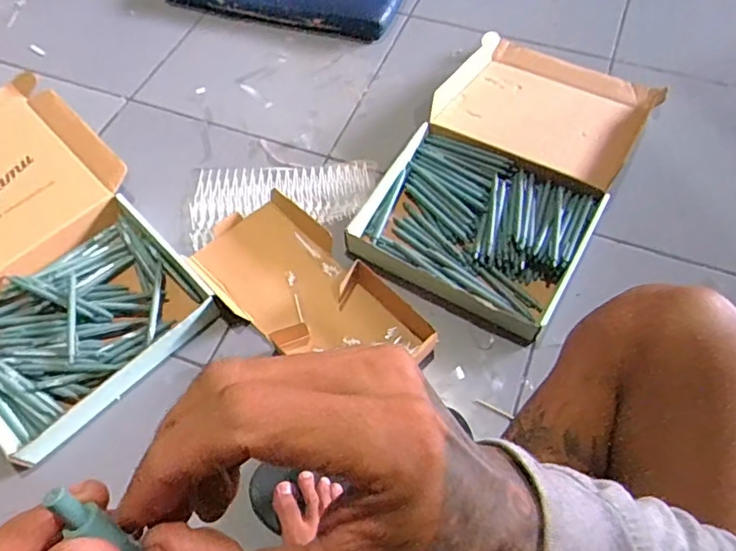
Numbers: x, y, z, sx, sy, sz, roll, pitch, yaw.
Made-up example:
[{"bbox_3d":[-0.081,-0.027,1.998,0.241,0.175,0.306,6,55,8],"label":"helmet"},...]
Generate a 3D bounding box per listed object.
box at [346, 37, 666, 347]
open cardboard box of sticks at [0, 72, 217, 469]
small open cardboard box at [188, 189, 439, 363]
[{"bbox_3d":[0.225,-0.180,0.893,0.332,0.090,0.543,29,66,16],"label":"box"},{"bbox_3d":[-0.511,-0.039,0.807,0.379,0.071,0.554,-41,68,-18],"label":"open cardboard box of sticks"},{"bbox_3d":[-0.090,0.025,0.787,0.191,0.062,0.366,-36,67,-16],"label":"small open cardboard box"}]

